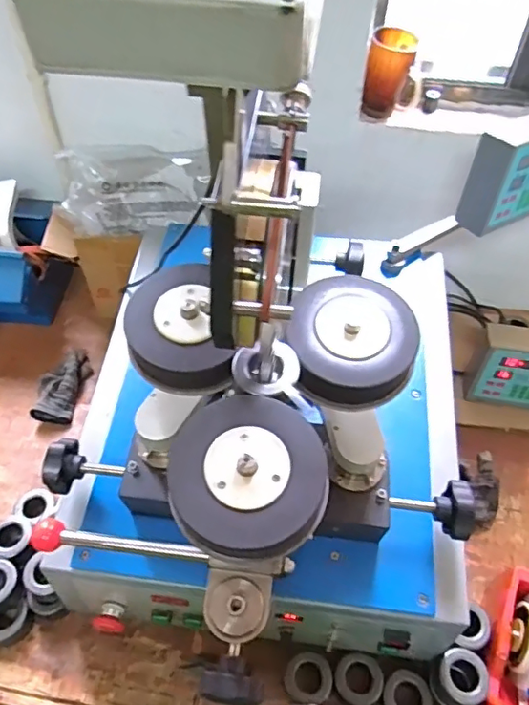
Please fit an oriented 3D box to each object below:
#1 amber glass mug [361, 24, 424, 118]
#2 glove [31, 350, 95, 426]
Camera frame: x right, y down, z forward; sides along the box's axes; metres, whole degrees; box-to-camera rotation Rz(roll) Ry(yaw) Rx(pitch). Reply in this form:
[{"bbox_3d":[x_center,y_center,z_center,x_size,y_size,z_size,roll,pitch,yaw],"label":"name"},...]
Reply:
[{"bbox_3d":[0.214,-0.458,0.894,0.090,0.118,0.077,10,51,6],"label":"amber glass mug"},{"bbox_3d":[-0.369,0.062,0.999,0.074,0.045,0.157,11,51,8],"label":"glove"}]

